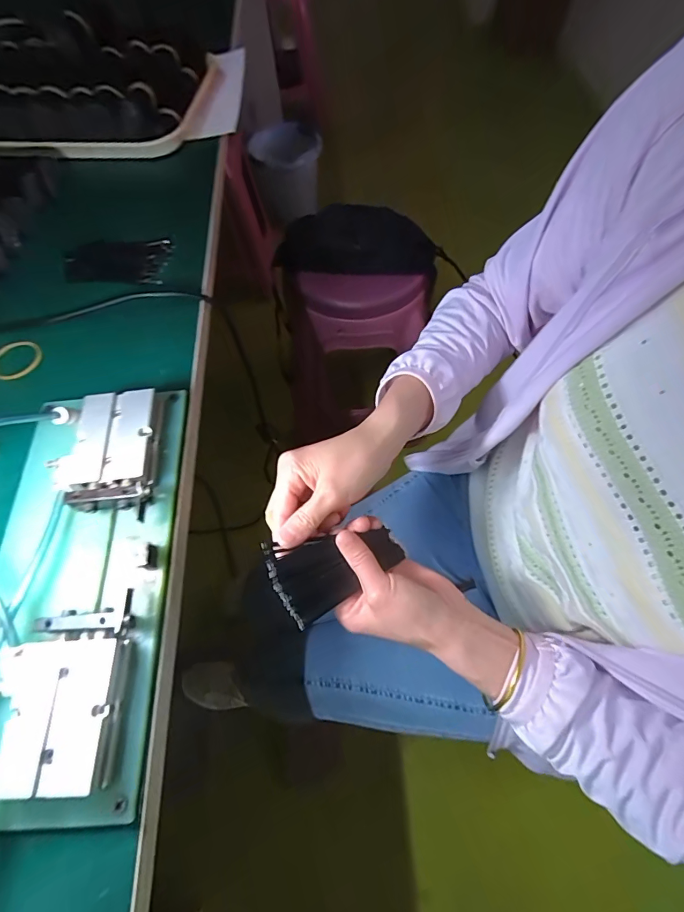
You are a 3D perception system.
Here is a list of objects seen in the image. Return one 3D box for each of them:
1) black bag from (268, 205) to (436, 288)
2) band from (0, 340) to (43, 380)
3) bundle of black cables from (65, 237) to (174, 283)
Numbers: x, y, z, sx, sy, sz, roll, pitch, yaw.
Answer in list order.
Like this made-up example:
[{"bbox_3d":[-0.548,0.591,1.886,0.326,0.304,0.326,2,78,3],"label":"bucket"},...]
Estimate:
[{"bbox_3d":[0.034,-0.416,0.791,0.293,0.057,0.160,11,65,7],"label":"black bag"},{"bbox_3d":[-0.301,-0.089,0.383,0.044,0.008,0.045,-1,65,1],"label":"band"},{"bbox_3d":[-0.234,-0.203,0.426,0.110,0.007,0.065,-1,65,1],"label":"bundle of black cables"}]

